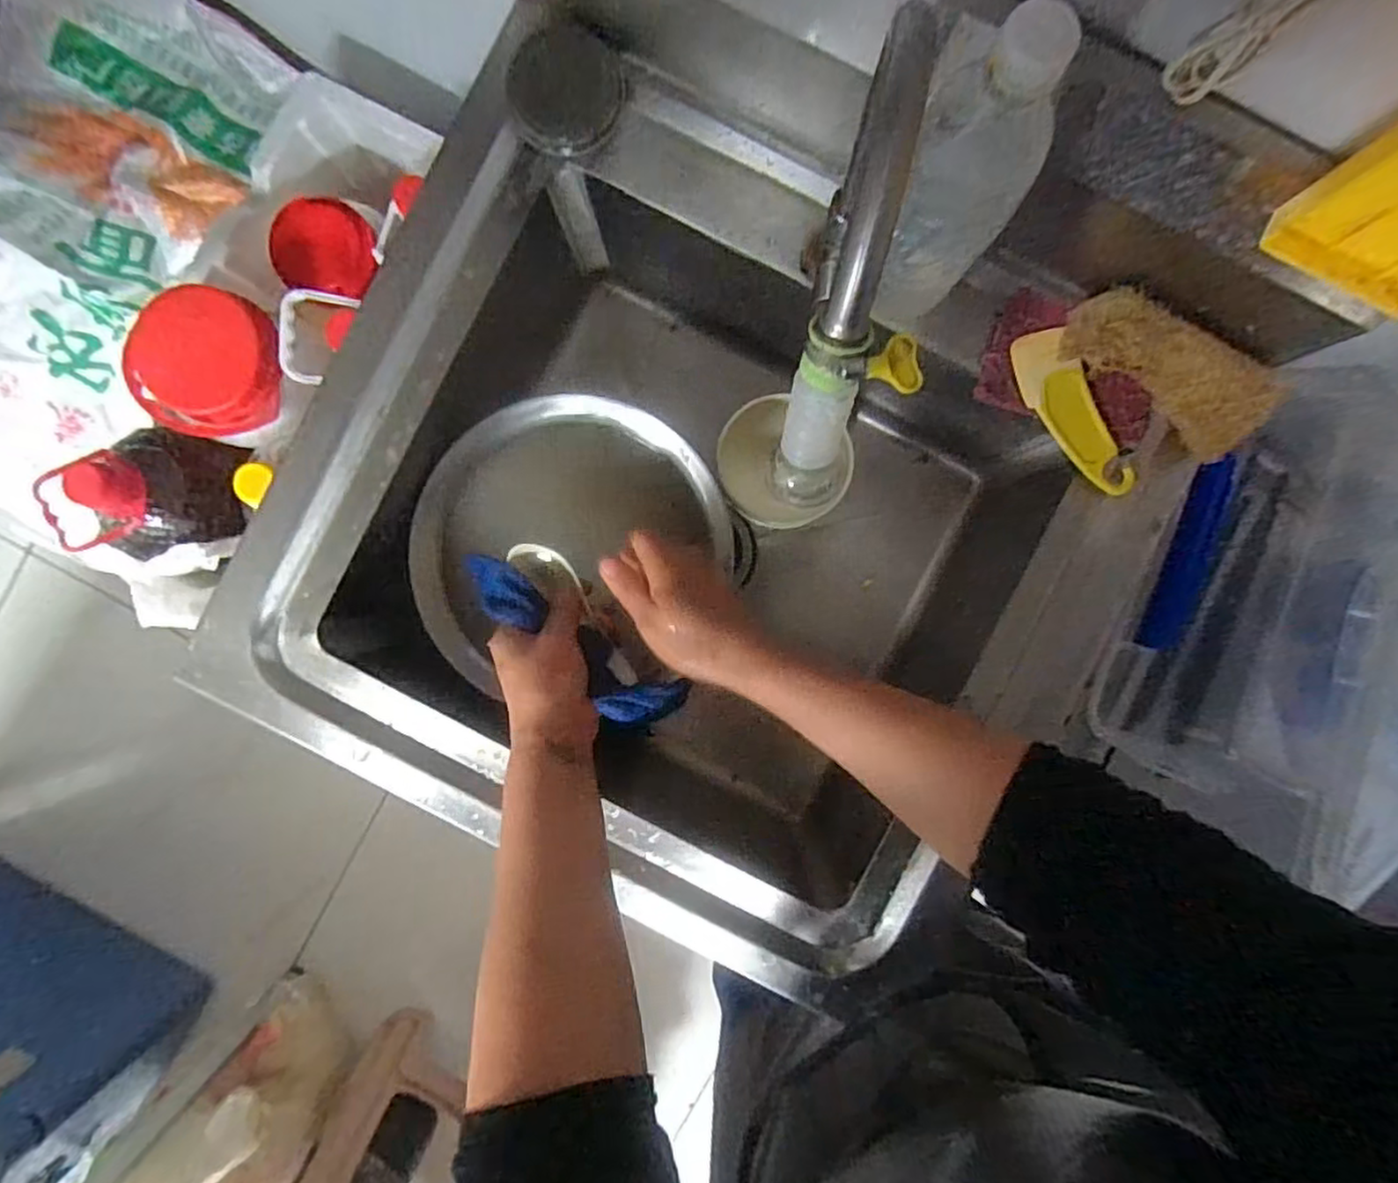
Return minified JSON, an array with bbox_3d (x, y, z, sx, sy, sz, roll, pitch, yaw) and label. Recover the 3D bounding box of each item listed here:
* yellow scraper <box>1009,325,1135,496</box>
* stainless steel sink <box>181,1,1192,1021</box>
[{"bbox_3d":[0.268,-0.127,0.493,0.044,0.017,0.129,-26,92,0],"label":"yellow scraper"},{"bbox_3d":[0.012,-0.047,0.616,0.604,0.241,0.565,27,91,-1],"label":"stainless steel sink"}]

